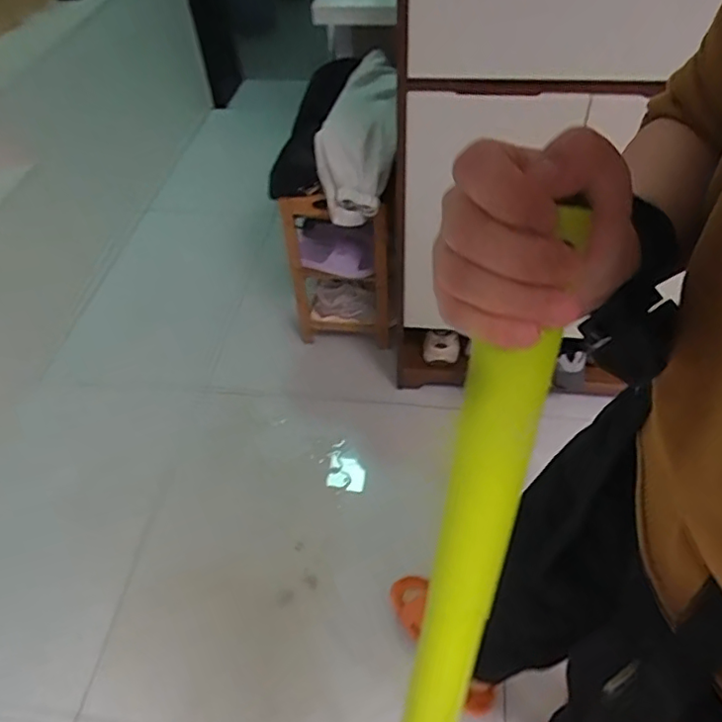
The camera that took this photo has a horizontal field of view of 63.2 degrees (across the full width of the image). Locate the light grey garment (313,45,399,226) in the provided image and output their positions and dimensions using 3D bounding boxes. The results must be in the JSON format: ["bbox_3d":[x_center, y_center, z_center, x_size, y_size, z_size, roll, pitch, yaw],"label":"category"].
[{"bbox_3d":[-0.002,-0.511,1.295,0.165,0.078,0.450,4,68,9],"label":"light grey garment"}]

